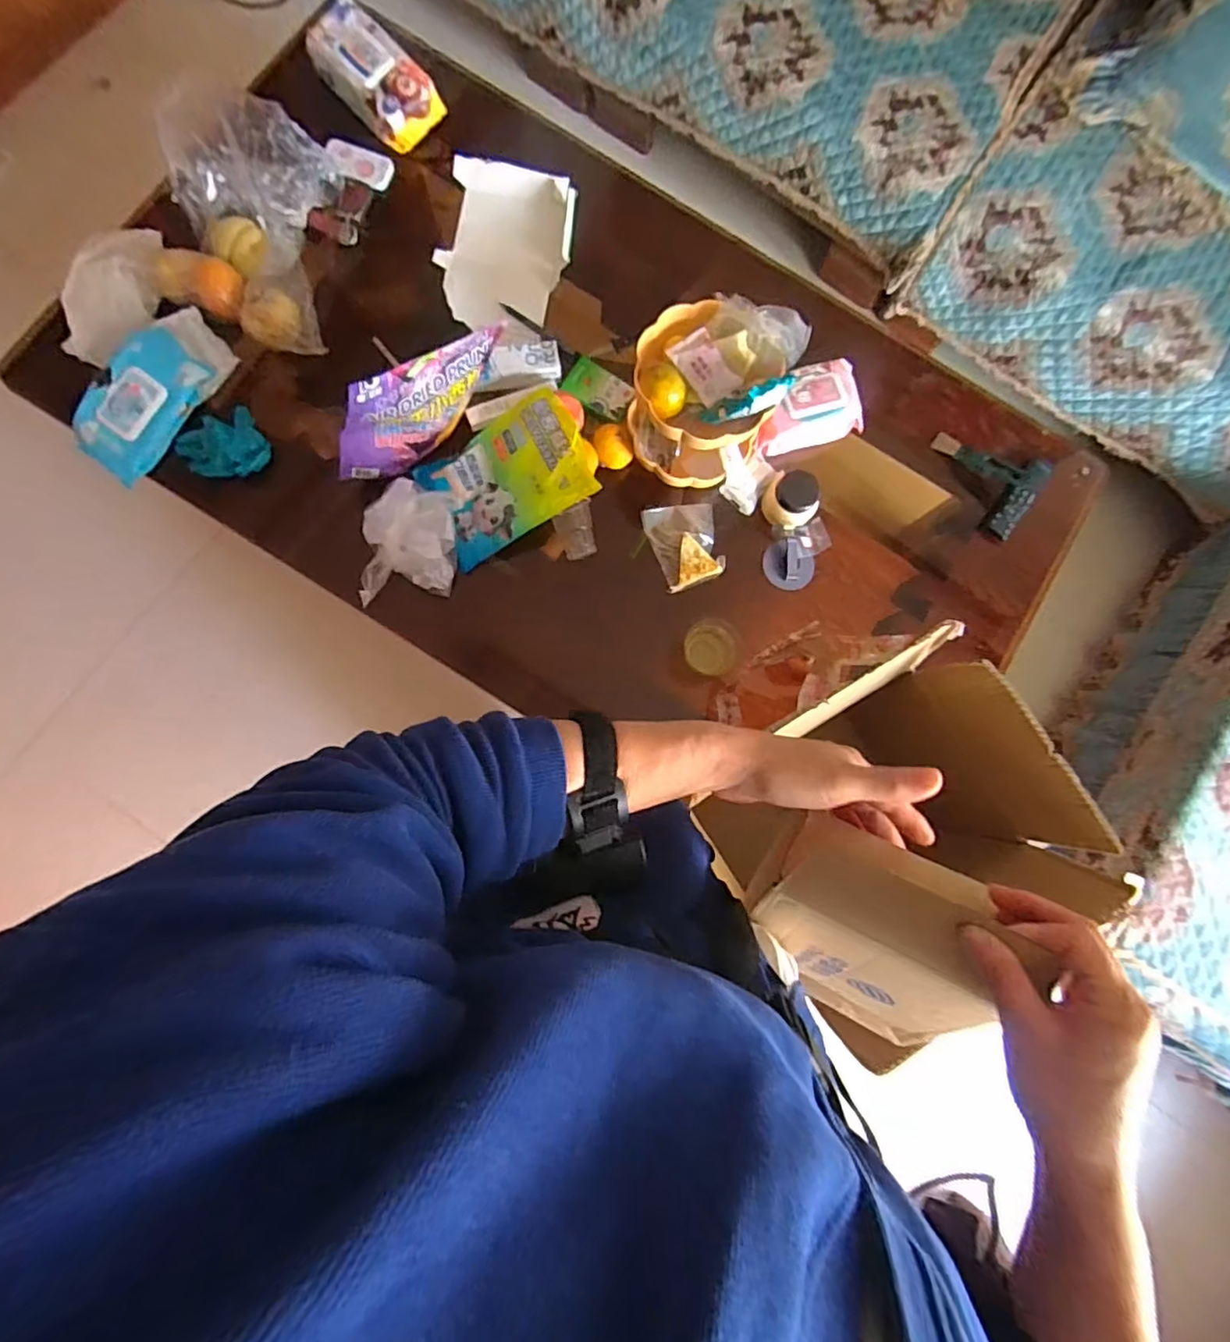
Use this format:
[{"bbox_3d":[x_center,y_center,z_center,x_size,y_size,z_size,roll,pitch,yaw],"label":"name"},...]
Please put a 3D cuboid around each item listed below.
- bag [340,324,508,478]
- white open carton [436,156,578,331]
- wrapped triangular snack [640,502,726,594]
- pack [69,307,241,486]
[{"bbox_3d":[-0.289,-0.395,0.897,0.058,0.241,0.262,48,63,1],"label":"bag"},{"bbox_3d":[-0.190,-0.734,1.040,0.224,0.053,0.284,8,82,-3],"label":"white open carton"},{"bbox_3d":[0.119,-0.211,0.995,0.112,0.026,0.142,-15,84,-6],"label":"wrapped triangular snack"},{"bbox_3d":[-0.726,-0.438,0.942,0.126,0.075,0.277,37,82,1],"label":"pack"}]

